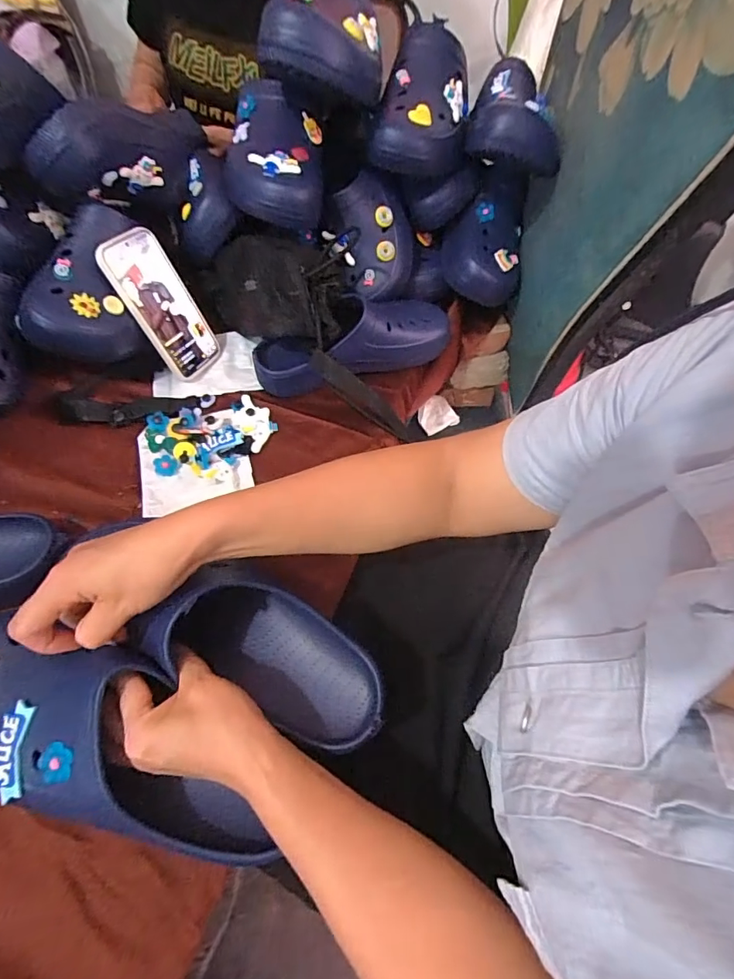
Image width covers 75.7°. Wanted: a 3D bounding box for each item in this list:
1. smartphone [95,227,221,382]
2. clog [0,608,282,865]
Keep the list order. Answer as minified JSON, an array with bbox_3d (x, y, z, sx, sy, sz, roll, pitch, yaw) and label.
[{"bbox_3d":[-0.246,-0.226,0.579,0.012,0.165,0.088,1,46,34],"label":"smartphone"},{"bbox_3d":[-0.183,0.182,0.331,0.260,0.068,0.114,31,60,1],"label":"clog"}]

